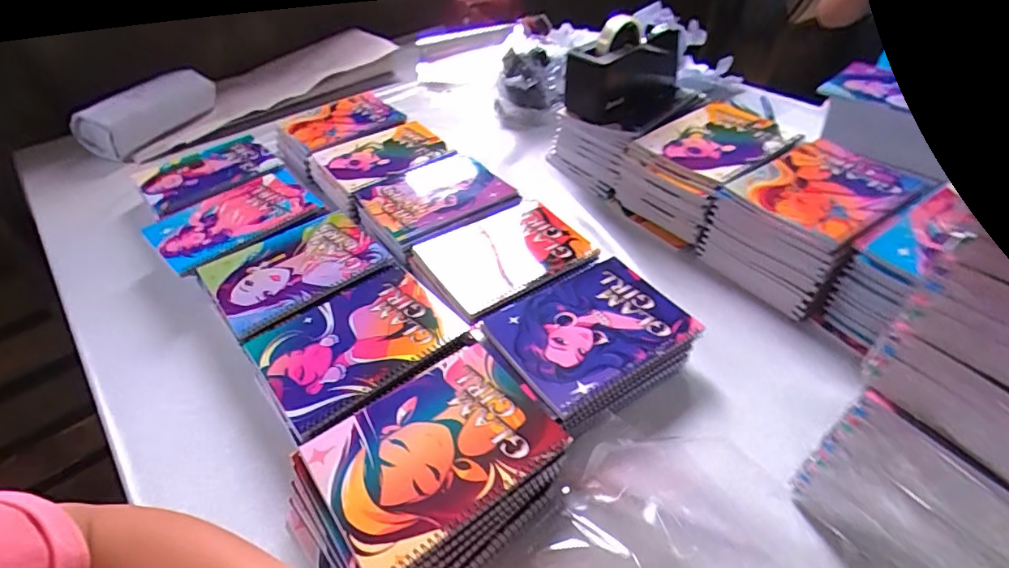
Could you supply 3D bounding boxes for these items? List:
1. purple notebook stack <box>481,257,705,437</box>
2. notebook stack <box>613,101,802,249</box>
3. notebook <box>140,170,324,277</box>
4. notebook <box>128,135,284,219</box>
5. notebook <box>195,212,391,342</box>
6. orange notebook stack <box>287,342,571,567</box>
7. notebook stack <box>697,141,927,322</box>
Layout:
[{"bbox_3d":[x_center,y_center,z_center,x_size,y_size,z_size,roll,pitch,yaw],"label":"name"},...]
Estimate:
[{"bbox_3d":[0.098,0.067,0.578,0.198,0.066,0.155,-27,48,-23],"label":"purple notebook stack"},{"bbox_3d":[0.299,-0.164,0.753,0.209,0.116,0.162,-25,47,-21],"label":"notebook stack"},{"bbox_3d":[-0.390,-0.096,0.734,0.215,0.020,0.152,-31,50,-26],"label":"notebook"},{"bbox_3d":[-0.490,-0.187,0.840,0.199,0.020,0.164,-35,55,-26],"label":"notebook"},{"bbox_3d":[-0.269,-0.024,0.653,0.200,0.018,0.150,-31,50,-26],"label":"notebook"},{"bbox_3d":[-0.068,0.170,0.463,0.235,0.046,0.172,-30,49,-25],"label":"orange notebook stack"},{"bbox_3d":[0.393,-0.071,0.660,0.203,0.129,0.158,-25,47,-21],"label":"notebook stack"}]

